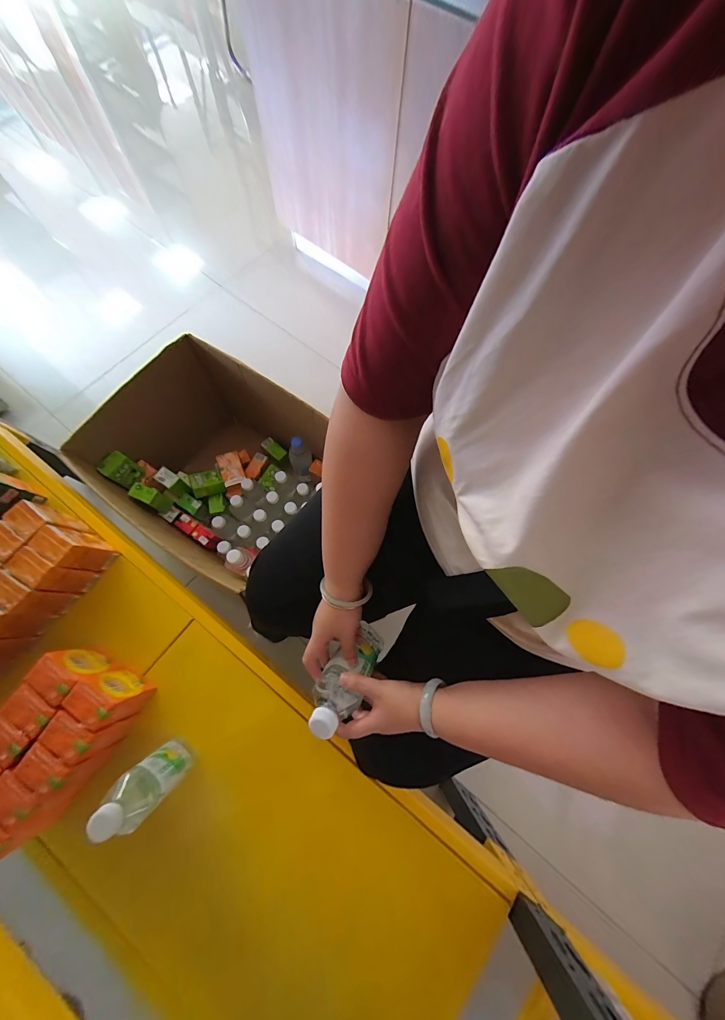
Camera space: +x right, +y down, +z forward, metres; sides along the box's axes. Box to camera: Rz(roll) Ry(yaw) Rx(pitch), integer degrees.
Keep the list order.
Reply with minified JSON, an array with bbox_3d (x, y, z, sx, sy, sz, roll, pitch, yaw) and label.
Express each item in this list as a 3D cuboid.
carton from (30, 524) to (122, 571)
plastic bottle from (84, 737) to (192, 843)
[{"bbox_3d":[-0.494,0.067,0.564,0.065,0.101,0.046,33,75,9],"label":"carton"},{"bbox_3d":[-0.294,0.374,0.435,0.060,0.138,0.062,43,76,11],"label":"plastic bottle"}]

